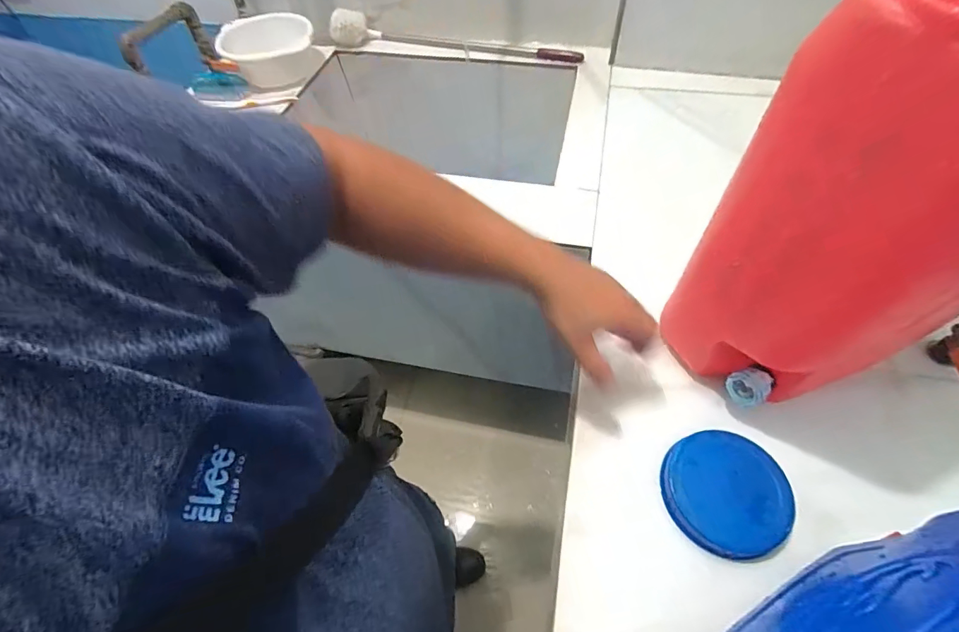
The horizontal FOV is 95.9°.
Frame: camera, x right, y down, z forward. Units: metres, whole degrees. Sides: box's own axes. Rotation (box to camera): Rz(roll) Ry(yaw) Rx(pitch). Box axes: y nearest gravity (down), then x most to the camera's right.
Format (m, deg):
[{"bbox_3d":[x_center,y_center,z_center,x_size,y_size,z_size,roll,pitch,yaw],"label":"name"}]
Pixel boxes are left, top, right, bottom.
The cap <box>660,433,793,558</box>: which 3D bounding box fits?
[{"bbox_3d":[0.254,0.181,0.448,0.116,0.027,0.116,-2,57,3],"label":"cap"}]

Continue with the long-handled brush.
[{"bbox_3d":[-0.063,-0.679,1.037,0.624,0.067,0.104,10,58,10],"label":"long-handled brush"}]

